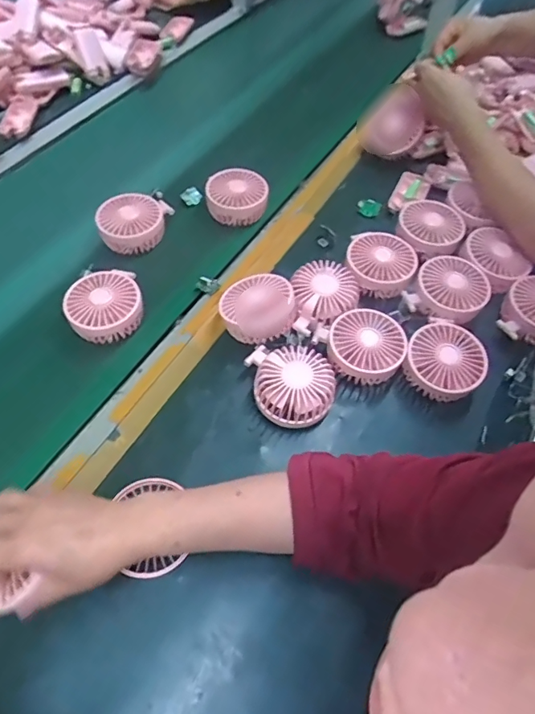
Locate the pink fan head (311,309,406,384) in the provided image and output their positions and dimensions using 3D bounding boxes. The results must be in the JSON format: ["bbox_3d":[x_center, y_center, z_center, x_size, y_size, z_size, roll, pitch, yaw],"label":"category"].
[{"bbox_3d":[0.111,-0.014,0.559,0.090,0.036,0.088,-18,58,-13],"label":"pink fan head"}]

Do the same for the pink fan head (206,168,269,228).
[{"bbox_3d":[-0.044,-0.235,0.703,0.087,0.043,0.085,1,56,-1],"label":"pink fan head"}]

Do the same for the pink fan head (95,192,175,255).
[{"bbox_3d":[-0.187,-0.188,0.669,0.095,0.039,0.081,2,56,-1],"label":"pink fan head"}]

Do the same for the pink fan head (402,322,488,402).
[{"bbox_3d":[0.202,0.005,0.554,0.084,0.034,0.086,35,62,20],"label":"pink fan head"}]

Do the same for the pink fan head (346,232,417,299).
[{"bbox_3d":[0.145,-0.123,0.624,0.088,0.051,0.088,9,56,4],"label":"pink fan head"}]

